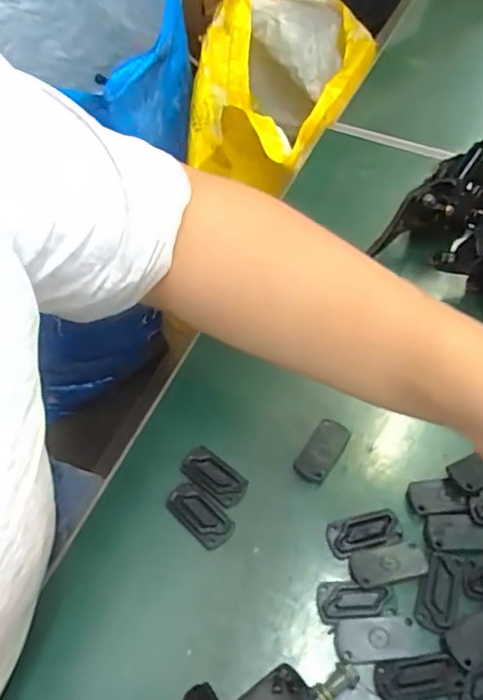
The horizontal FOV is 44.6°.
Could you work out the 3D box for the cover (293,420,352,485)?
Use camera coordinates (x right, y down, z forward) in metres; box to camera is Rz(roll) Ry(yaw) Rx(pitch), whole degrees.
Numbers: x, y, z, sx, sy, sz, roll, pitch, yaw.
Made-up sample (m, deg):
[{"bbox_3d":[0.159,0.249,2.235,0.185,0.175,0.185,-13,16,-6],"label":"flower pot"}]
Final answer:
[{"bbox_3d":[0.058,0.072,0.424,0.025,0.007,0.048,28,60,19],"label":"cover"}]

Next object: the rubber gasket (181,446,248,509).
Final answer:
[{"bbox_3d":[-0.019,0.088,0.413,0.048,0.007,0.024,35,73,18],"label":"rubber gasket"}]

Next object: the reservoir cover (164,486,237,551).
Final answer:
[{"bbox_3d":[-0.028,0.110,0.395,0.049,0.005,0.026,38,64,24],"label":"reservoir cover"}]

